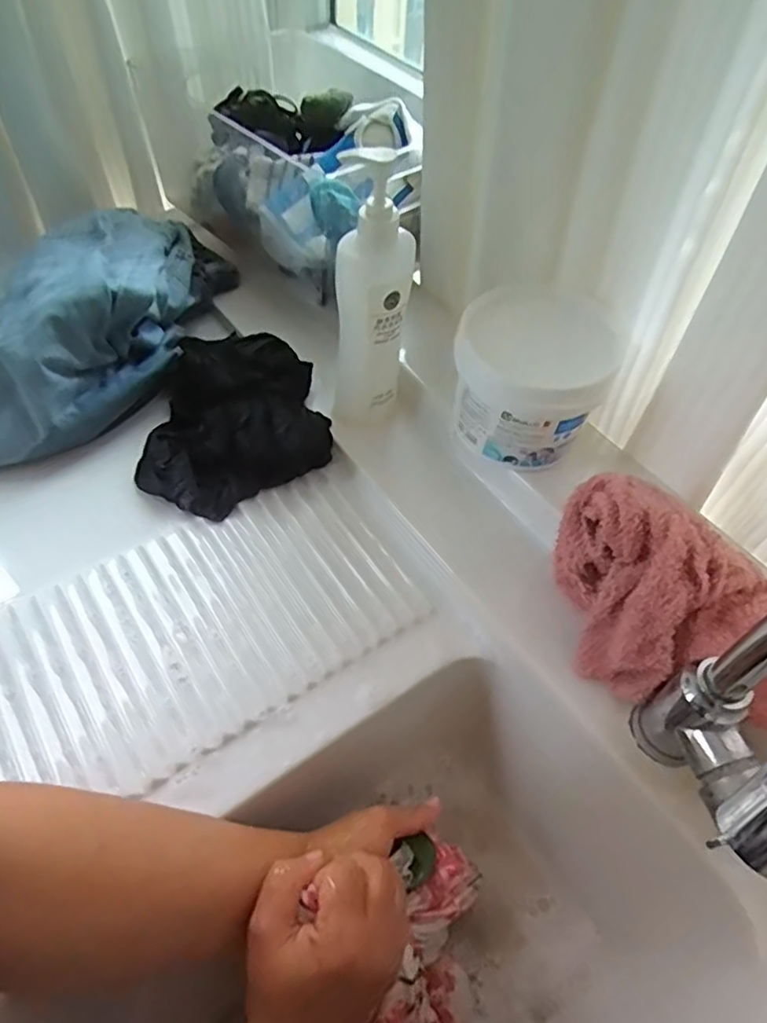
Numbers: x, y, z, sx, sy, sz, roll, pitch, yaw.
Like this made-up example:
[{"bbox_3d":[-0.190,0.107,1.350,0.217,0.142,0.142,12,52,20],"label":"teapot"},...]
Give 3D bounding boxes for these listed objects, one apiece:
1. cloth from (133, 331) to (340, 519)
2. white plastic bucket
[{"bbox_3d":[-0.141,-0.083,0.567,0.176,0.054,0.166,-17,56,-14],"label":"cloth"},{"bbox_3d":[0.116,-0.113,0.507,0.115,0.102,0.118,8,54,3],"label":"white plastic bucket"}]

